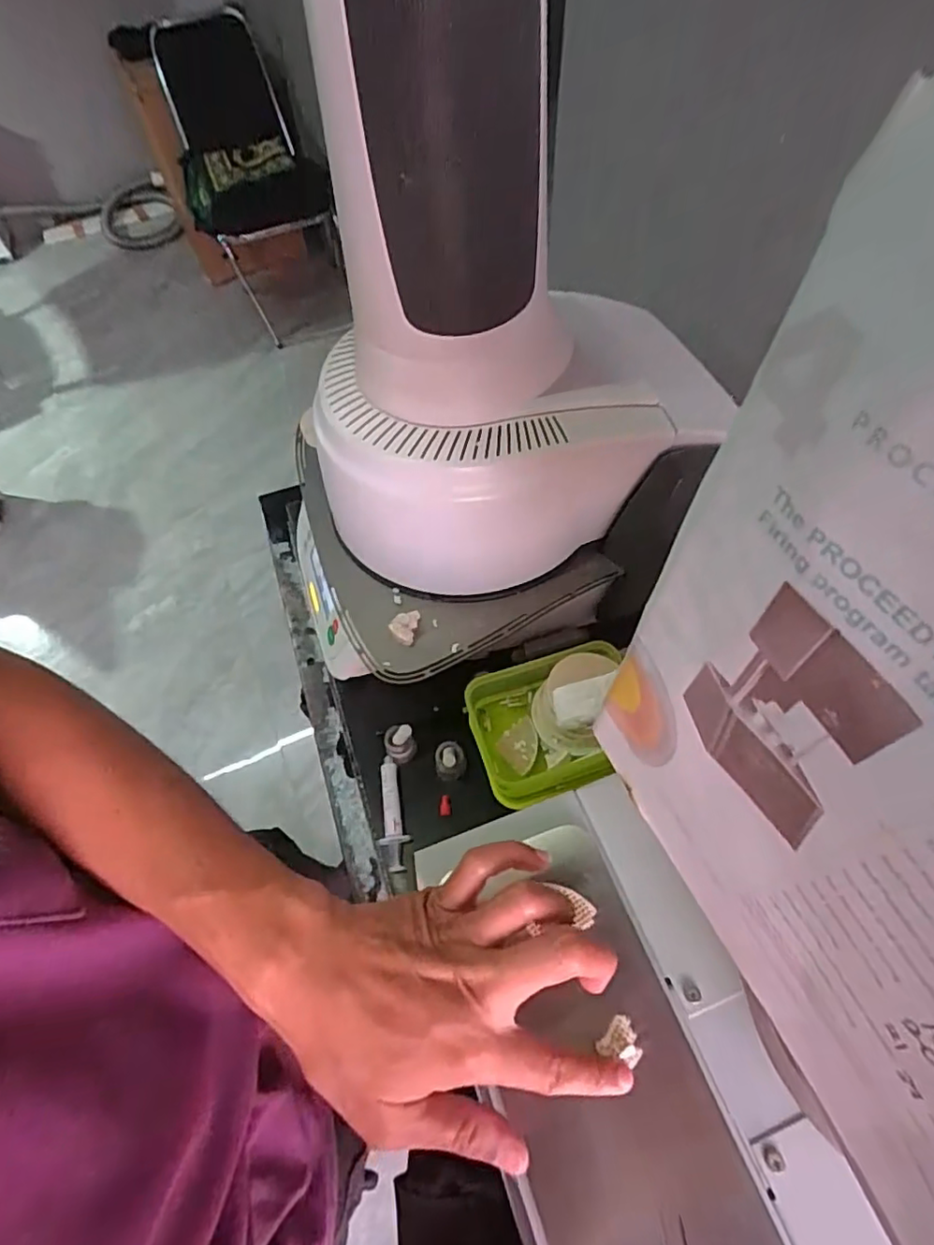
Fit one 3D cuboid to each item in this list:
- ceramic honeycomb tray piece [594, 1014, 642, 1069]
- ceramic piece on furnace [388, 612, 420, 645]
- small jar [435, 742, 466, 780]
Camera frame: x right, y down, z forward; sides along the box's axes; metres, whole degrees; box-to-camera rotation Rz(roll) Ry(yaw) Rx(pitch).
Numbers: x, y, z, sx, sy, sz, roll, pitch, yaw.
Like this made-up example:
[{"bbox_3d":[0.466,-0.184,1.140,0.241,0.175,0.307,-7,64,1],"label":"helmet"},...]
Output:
[{"bbox_3d":[0.079,0.211,0.299,0.018,0.008,0.020,36,67,22],"label":"ceramic honeycomb tray piece"},{"bbox_3d":[-0.057,0.001,0.526,0.021,0.024,0.029,10,60,9],"label":"ceramic piece on furnace"},{"bbox_3d":[-0.017,0.137,0.601,0.032,0.039,0.034,-2,58,3],"label":"small jar"}]

